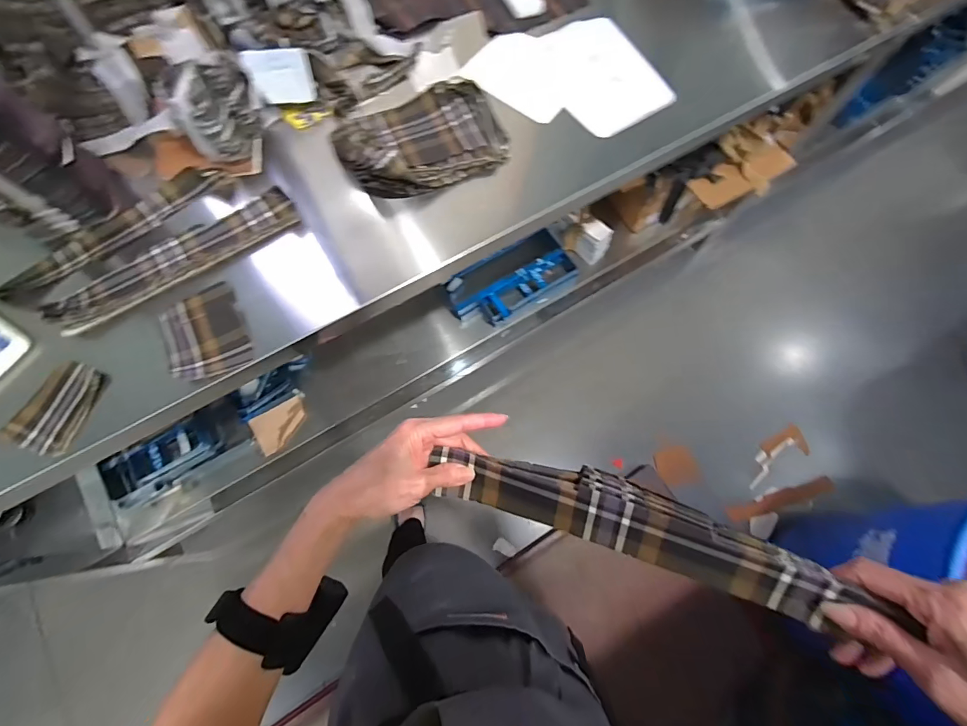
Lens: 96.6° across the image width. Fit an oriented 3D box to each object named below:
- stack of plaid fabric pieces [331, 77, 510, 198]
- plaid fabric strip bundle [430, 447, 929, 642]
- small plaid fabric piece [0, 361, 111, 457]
[{"bbox_3d":[-0.101,-0.361,0.669,0.260,0.049,0.171,-23,74,-8],"label":"stack of plaid fabric pieces"},{"bbox_3d":[0.113,0.125,0.347,0.315,0.033,0.055,14,72,21],"label":"plaid fabric strip bundle"},{"bbox_3d":[-0.556,0.057,0.566,0.074,0.023,0.117,25,74,7],"label":"small plaid fabric piece"}]

